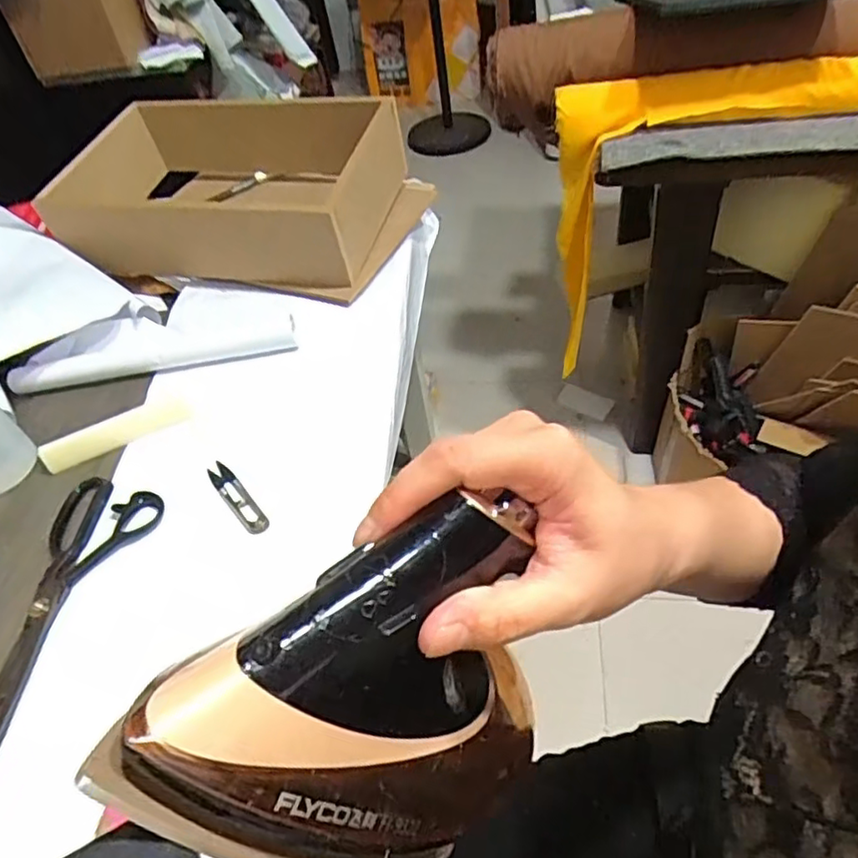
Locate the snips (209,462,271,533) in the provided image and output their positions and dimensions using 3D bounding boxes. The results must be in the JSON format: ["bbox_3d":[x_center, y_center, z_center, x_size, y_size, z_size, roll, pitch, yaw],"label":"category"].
[{"bbox_3d":[-0.175,0.061,0.585,0.022,0.004,0.099,-33,51,-20],"label":"snips"}]

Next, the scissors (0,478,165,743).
[{"bbox_3d":[-0.316,0.139,0.529,0.090,0.010,0.230,9,50,17],"label":"scissors"}]

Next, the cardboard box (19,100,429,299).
[{"bbox_3d":[-0.248,-0.319,0.861,0.439,0.144,0.278,10,50,17],"label":"cardboard box"}]

